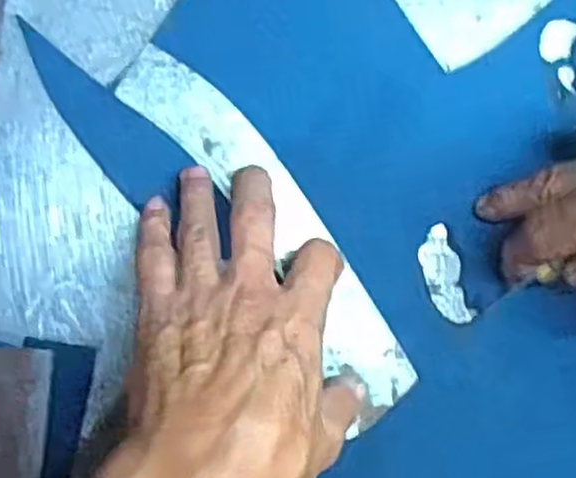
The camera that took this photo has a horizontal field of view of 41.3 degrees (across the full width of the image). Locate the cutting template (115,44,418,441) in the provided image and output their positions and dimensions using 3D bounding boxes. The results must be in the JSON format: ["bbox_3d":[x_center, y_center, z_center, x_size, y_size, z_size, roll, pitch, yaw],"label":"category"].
[{"bbox_3d":[-0.006,-0.006,0.380,0.042,0.005,0.208,-35,92,-7],"label":"cutting template"}]

